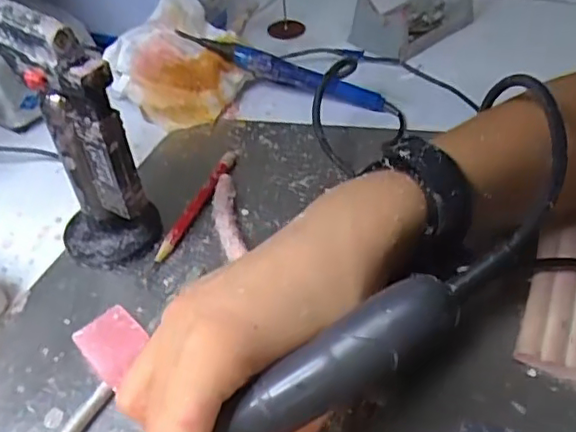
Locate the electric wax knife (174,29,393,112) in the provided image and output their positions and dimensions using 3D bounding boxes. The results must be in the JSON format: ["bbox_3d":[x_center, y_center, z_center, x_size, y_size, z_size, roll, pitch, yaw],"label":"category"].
[{"bbox_3d":[-0.001,-0.116,0.475,0.178,0.020,0.015,20,47,4],"label":"electric wax knife"}]

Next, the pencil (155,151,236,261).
[{"bbox_3d":[-0.058,-0.011,0.398,0.008,0.006,0.109,12,46,17],"label":"pencil"}]

